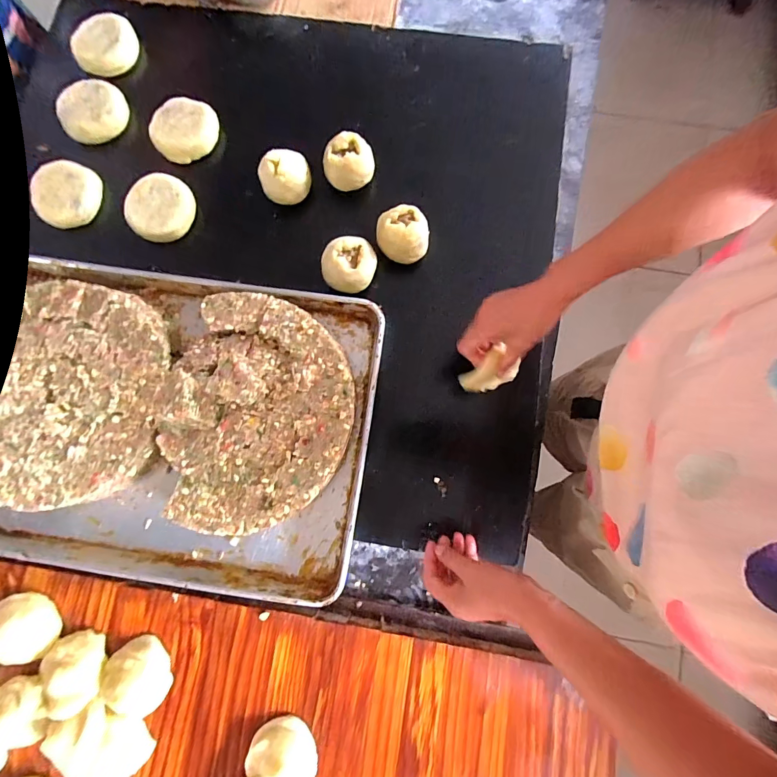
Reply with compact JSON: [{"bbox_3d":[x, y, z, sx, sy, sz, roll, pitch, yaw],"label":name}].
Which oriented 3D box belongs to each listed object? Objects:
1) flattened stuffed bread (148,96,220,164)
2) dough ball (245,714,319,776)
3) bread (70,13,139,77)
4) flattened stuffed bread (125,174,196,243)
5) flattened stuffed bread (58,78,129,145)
[{"bbox_3d":[-0.330,-0.421,0.617,0.106,0.027,0.095,-29,81,-6],"label":"flattened stuffed bread"},{"bbox_3d":[-0.120,0.428,0.449,0.081,0.034,0.066,28,80,5],"label":"dough ball"},{"bbox_3d":[-0.476,-0.578,0.648,0.105,0.027,0.096,0,79,-1],"label":"bread"},{"bbox_3d":[-0.350,-0.283,0.597,0.097,0.022,0.100,-12,80,-3],"label":"flattened stuffed bread"},{"bbox_3d":[-0.482,-0.450,0.624,0.107,0.017,0.105,0,79,-1],"label":"flattened stuffed bread"}]

